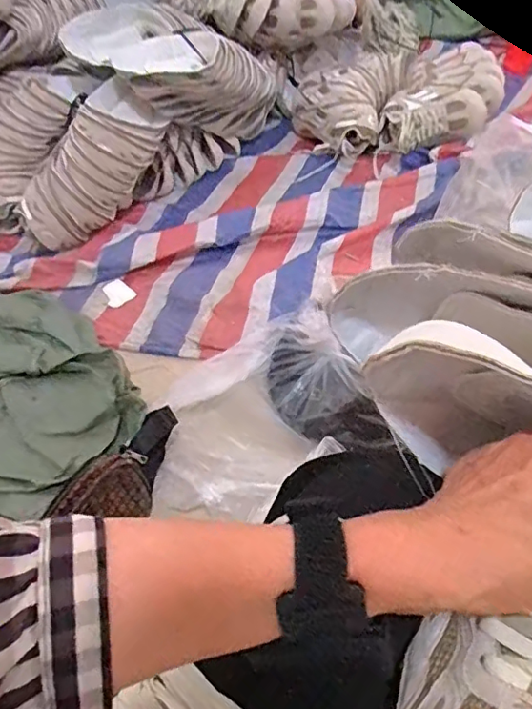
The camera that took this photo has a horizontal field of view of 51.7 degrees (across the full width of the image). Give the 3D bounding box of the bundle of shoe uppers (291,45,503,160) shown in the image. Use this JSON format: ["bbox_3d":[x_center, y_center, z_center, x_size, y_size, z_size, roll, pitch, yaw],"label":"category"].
[{"bbox_3d":[0.314,-0.639,1.373,0.487,0.128,0.310,-1,50,4],"label":"bundle of shoe uppers"}]

